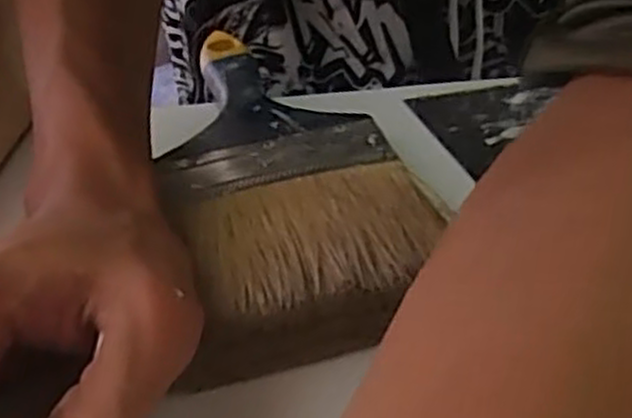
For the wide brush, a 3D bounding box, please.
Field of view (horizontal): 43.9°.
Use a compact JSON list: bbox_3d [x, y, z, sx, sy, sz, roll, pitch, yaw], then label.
[{"bbox_3d":[-0.018,-0.022,0.326,0.087,0.028,0.232,-11,34,-6],"label":"wide brush"}]

